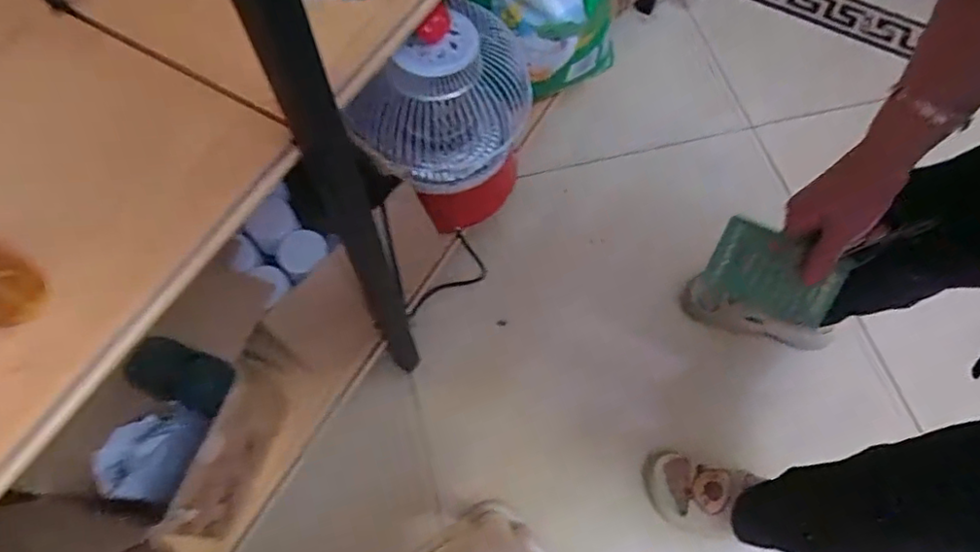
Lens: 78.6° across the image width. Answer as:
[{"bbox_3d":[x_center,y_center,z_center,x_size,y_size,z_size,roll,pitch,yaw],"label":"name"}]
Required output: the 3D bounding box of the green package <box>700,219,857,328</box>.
[{"bbox_3d":[0.253,-0.002,0.529,0.111,0.069,0.007,21,22,4],"label":"green package"}]

